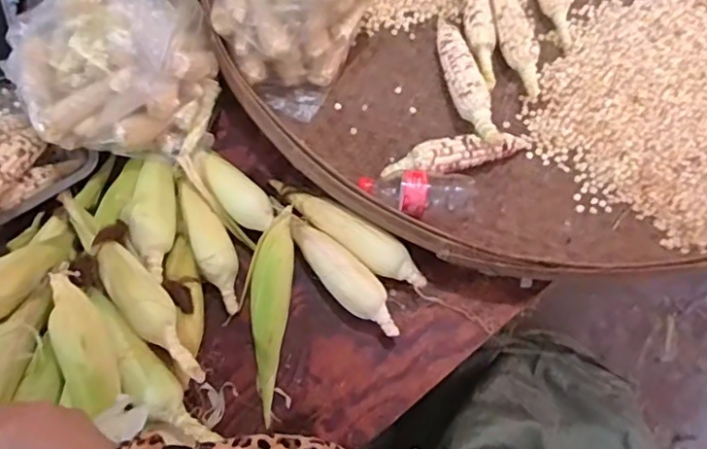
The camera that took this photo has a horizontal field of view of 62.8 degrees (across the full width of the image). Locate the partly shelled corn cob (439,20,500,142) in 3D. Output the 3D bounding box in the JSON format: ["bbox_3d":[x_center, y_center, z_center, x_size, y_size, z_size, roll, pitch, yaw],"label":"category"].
[{"bbox_3d":[0.165,-0.217,0.875,0.048,0.056,0.238,-12,70,-4],"label":"partly shelled corn cob"}]

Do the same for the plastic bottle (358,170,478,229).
[{"bbox_3d":[0.091,-0.037,0.806,0.158,0.072,0.064,3,70,1],"label":"plastic bottle"}]

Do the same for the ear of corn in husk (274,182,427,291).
[{"bbox_3d":[-0.013,0.010,0.805,0.261,0.053,0.048,34,74,12],"label":"ear of corn in husk"}]

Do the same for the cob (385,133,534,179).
[{"bbox_3d":[0.150,-0.098,0.838,0.220,0.050,0.049,-16,71,-5],"label":"cob"}]

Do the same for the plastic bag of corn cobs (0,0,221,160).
[{"bbox_3d":[-0.329,-0.235,0.790,0.254,0.147,0.242,-2,70,0],"label":"plastic bag of corn cobs"}]

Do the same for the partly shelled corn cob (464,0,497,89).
[{"bbox_3d":[0.199,-0.309,0.910,0.045,0.039,0.231,-3,70,-1],"label":"partly shelled corn cob"}]

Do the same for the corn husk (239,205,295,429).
[{"bbox_3d":[-0.119,0.113,0.767,0.067,0.051,0.267,5,70,2],"label":"corn husk"}]

